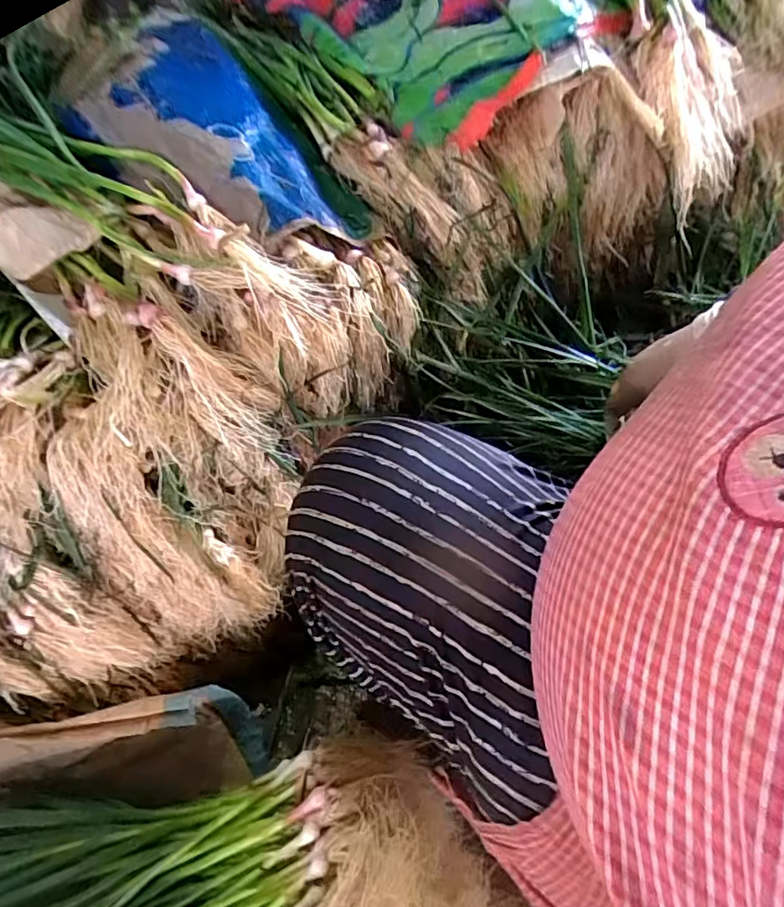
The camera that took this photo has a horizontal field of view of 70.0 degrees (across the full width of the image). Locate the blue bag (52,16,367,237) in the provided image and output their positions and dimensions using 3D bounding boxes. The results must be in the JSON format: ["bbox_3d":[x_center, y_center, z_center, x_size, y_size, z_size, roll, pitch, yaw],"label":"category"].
[{"bbox_3d":[-0.198,-0.328,0.577,0.198,0.084,0.381,-32,61,-18],"label":"blue bag"}]

